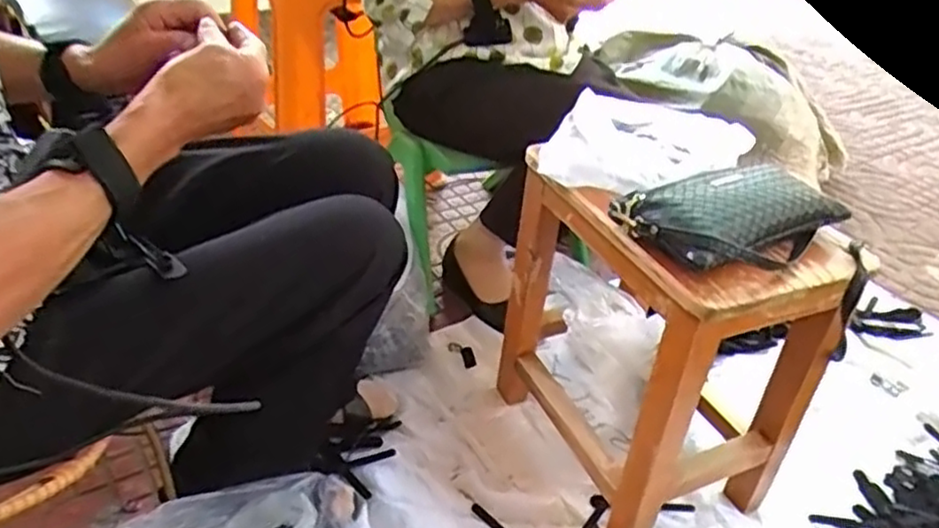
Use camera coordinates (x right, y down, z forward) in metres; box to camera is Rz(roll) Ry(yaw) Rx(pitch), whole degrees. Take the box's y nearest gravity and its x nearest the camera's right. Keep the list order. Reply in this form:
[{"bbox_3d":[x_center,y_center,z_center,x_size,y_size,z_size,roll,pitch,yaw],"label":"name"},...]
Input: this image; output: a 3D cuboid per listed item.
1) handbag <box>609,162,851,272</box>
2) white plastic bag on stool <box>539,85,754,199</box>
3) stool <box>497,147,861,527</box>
[{"bbox_3d":[0.254,-0.043,0.670,0.218,0.052,0.111,-13,39,-20],"label":"handbag"},{"bbox_3d":[0.190,-0.136,0.798,0.221,0.042,0.194,-21,42,-28],"label":"white plastic bag on stool"},{"bbox_3d":[0.216,0.091,0.846,0.215,0.382,0.320,-14,39,-21],"label":"stool"}]

